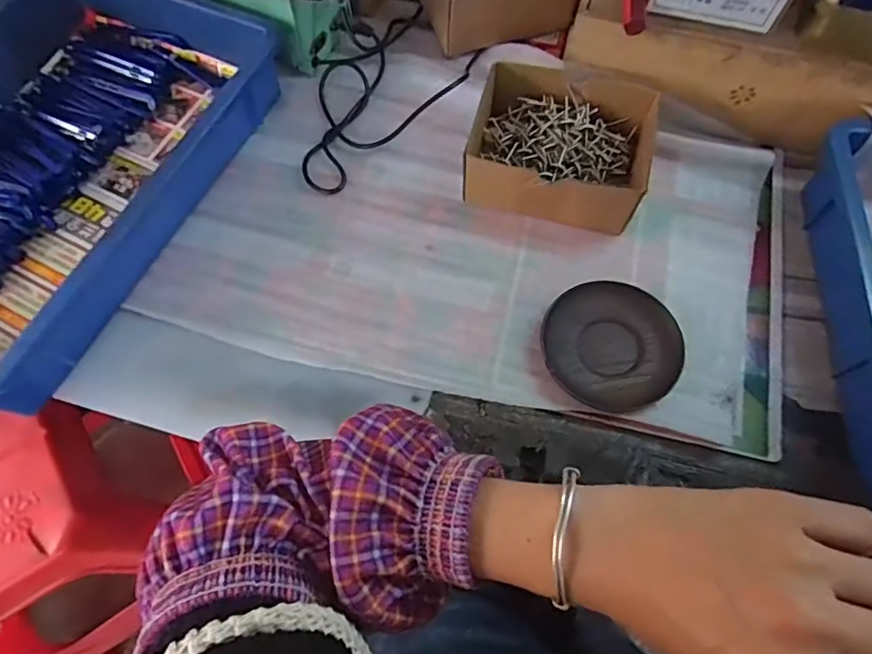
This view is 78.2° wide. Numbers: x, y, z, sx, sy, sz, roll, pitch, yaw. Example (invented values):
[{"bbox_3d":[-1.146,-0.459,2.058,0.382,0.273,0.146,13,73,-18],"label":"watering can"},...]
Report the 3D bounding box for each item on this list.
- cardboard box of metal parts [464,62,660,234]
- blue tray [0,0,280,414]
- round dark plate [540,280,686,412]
[{"bbox_3d":[0.117,-0.172,0.510,0.160,0.069,0.137,16,68,8],"label":"cardboard box of metal parts"},{"bbox_3d":[-0.368,-0.153,0.506,0.280,0.073,0.419,22,69,10],"label":"blue tray"},{"bbox_3d":[0.149,0.012,0.460,0.111,0.017,0.114,0,67,1],"label":"round dark plate"}]

